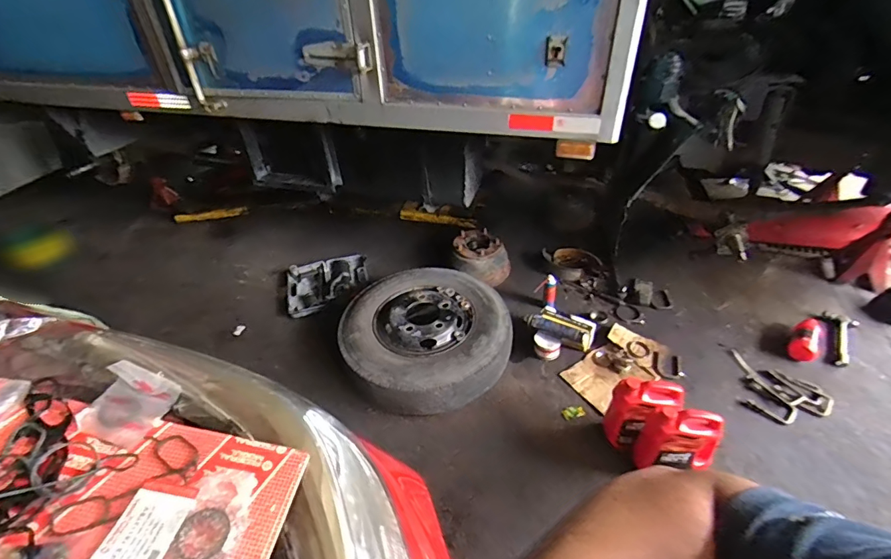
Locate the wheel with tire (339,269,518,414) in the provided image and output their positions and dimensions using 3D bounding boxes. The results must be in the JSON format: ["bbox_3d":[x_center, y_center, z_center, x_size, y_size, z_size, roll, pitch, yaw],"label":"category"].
[{"bbox_3d":[-0.084,0.228,1.915,0.697,0.215,0.722,-3,39,2],"label":"wheel with tire"}]

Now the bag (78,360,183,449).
[{"bbox_3d":[-0.423,0.165,0.588,0.090,0.051,0.095,10,41,17],"label":"bag"}]

